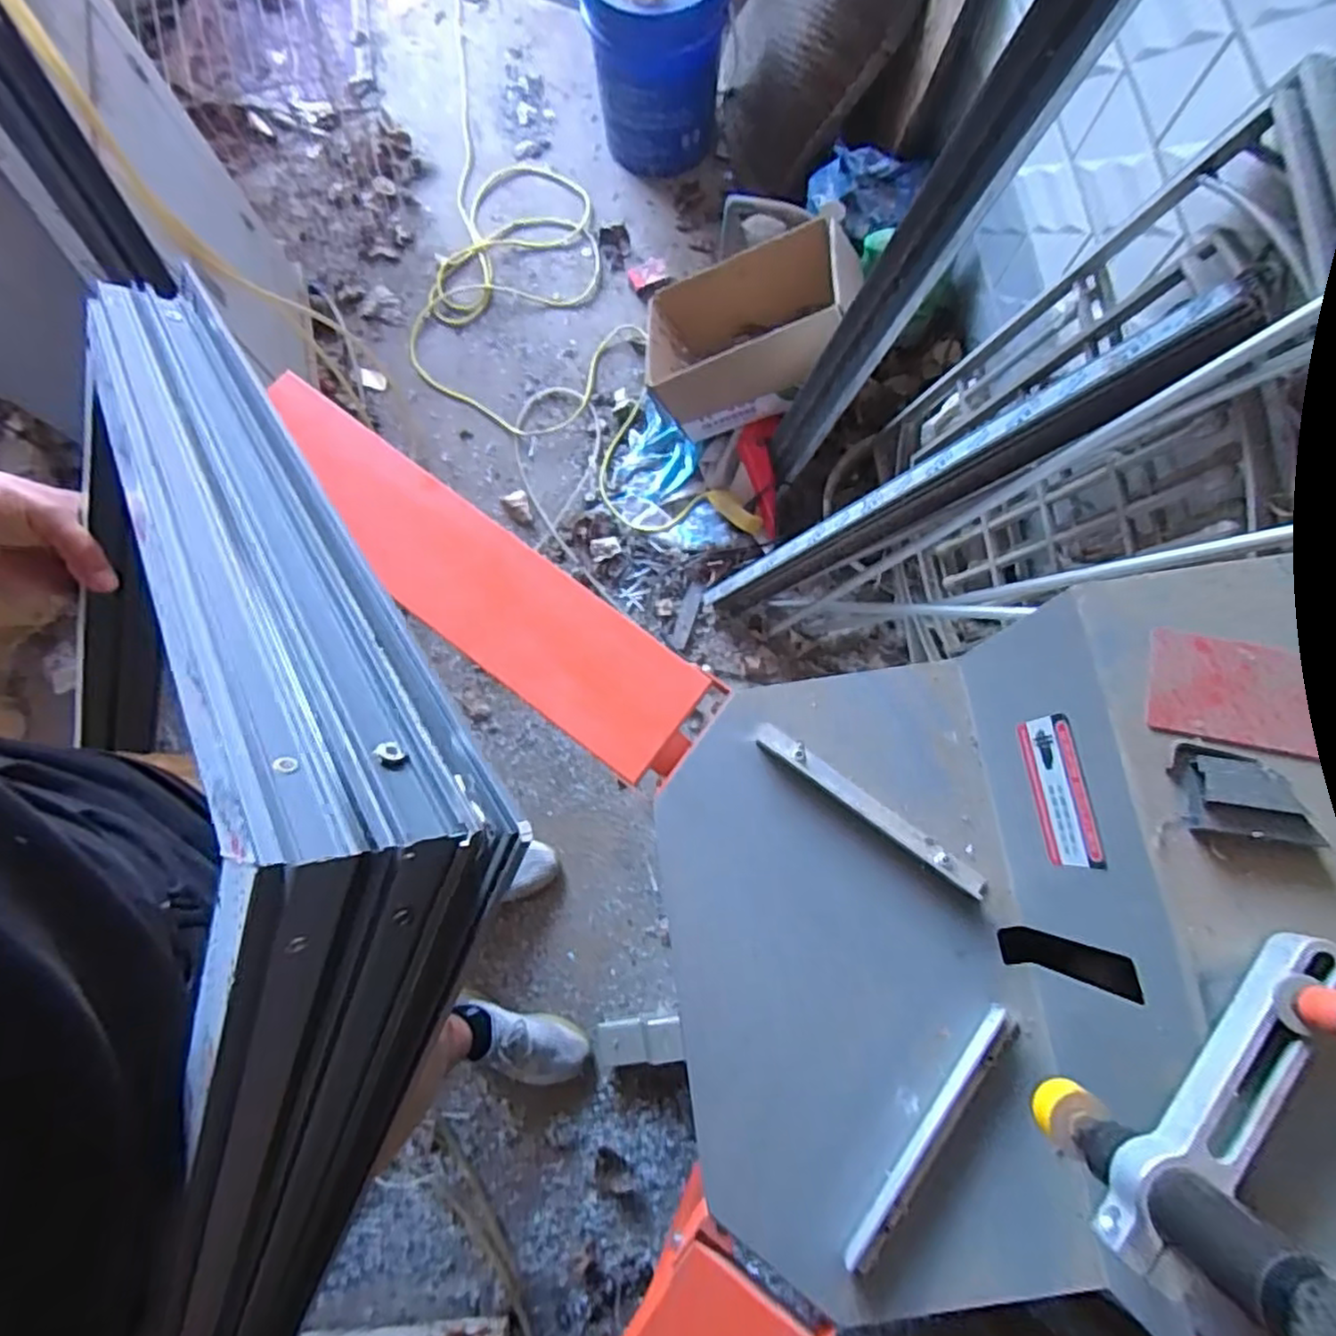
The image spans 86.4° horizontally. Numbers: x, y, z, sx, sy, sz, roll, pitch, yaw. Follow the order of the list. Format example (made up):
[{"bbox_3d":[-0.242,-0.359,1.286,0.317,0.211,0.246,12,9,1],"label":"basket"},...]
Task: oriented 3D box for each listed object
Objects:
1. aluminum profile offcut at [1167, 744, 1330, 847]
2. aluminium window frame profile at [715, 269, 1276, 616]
[{"bbox_3d":[0.338,0.073,0.416,0.073,0.017,0.050,7,78,2],"label":"aluminum profile offcut"},{"bbox_3d":[0.352,-0.251,1.082,0.103,0.909,0.054,-3,77,-32],"label":"aluminium window frame profile"}]

